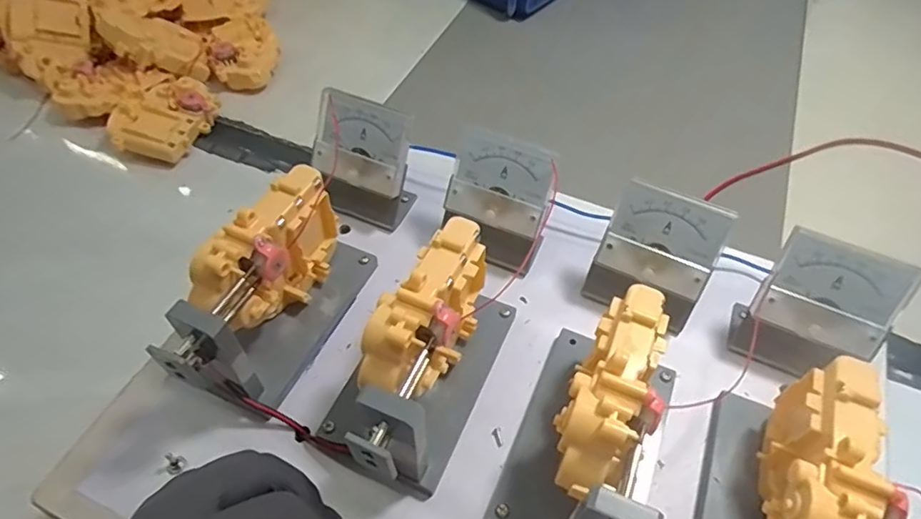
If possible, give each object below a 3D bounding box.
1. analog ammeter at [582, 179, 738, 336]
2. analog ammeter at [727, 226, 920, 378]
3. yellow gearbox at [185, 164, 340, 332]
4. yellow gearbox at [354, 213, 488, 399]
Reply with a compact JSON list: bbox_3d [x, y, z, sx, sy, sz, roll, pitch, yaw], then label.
[{"bbox_3d":[0.117,0.000,0.343,0.063,0.075,0.041,23,56,16],"label":"analog ammeter"},{"bbox_3d":[0.198,0.032,0.319,0.065,0.075,0.044,26,57,17],"label":"analog ammeter"},{"bbox_3d":[-0.102,0.002,0.316,0.028,0.069,0.094,26,57,18],"label":"yellow gearbox"},{"bbox_3d":[-0.015,0.037,0.301,0.034,0.081,0.095,19,55,13],"label":"yellow gearbox"}]

